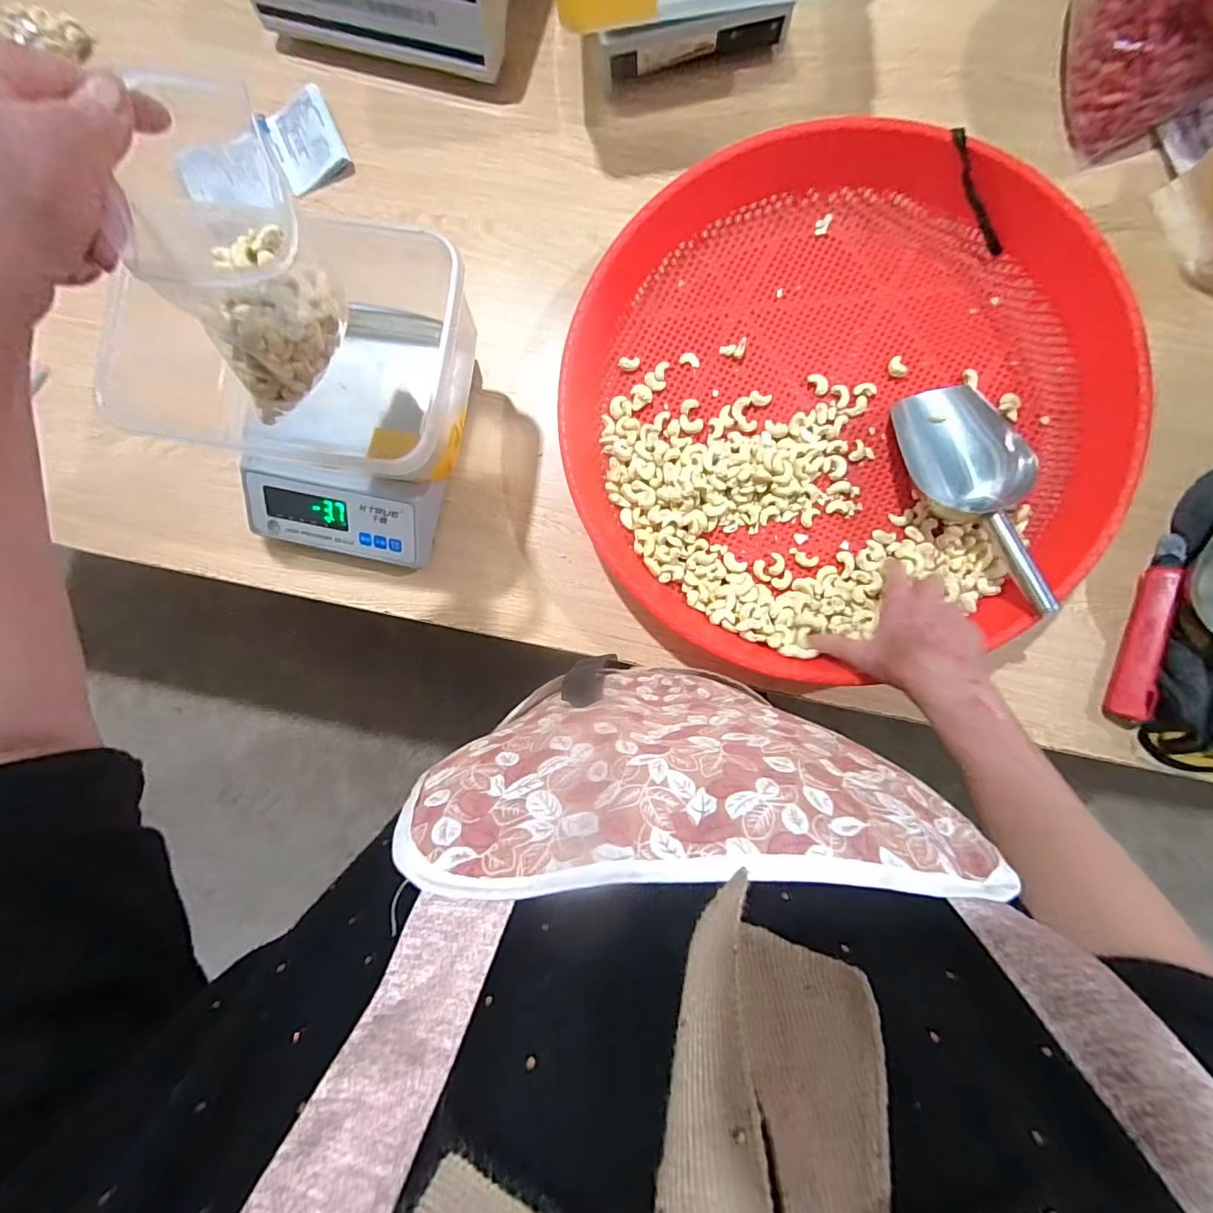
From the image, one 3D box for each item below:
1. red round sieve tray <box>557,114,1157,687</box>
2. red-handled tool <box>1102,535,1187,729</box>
[{"bbox_3d":[0.207,-0.188,0.490,0.478,0.070,0.458,0,88,5],"label":"red round sieve tray"},{"bbox_3d":[0.510,0.021,0.488,0.025,0.031,0.182,14,89,5],"label":"red-handled tool"}]

